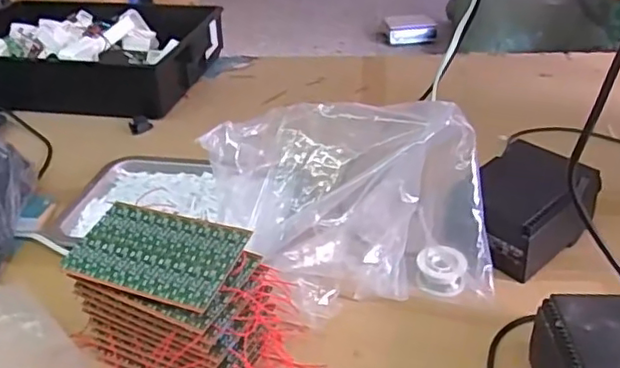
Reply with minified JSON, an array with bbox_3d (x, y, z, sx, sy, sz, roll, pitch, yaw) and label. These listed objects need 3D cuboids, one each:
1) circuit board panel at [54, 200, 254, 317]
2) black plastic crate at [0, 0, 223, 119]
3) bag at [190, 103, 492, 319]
[{"bbox_3d":[-0.143,0.063,0.565,0.154,0.006,0.093,11,46,20],"label":"circuit board panel"},{"bbox_3d":[-0.451,-0.254,1.181,0.504,0.107,0.325,6,34,12],"label":"black plastic crate"},{"bbox_3d":[0.034,0.017,0.664,0.278,0.175,0.201,-4,33,-2],"label":"bag"}]

